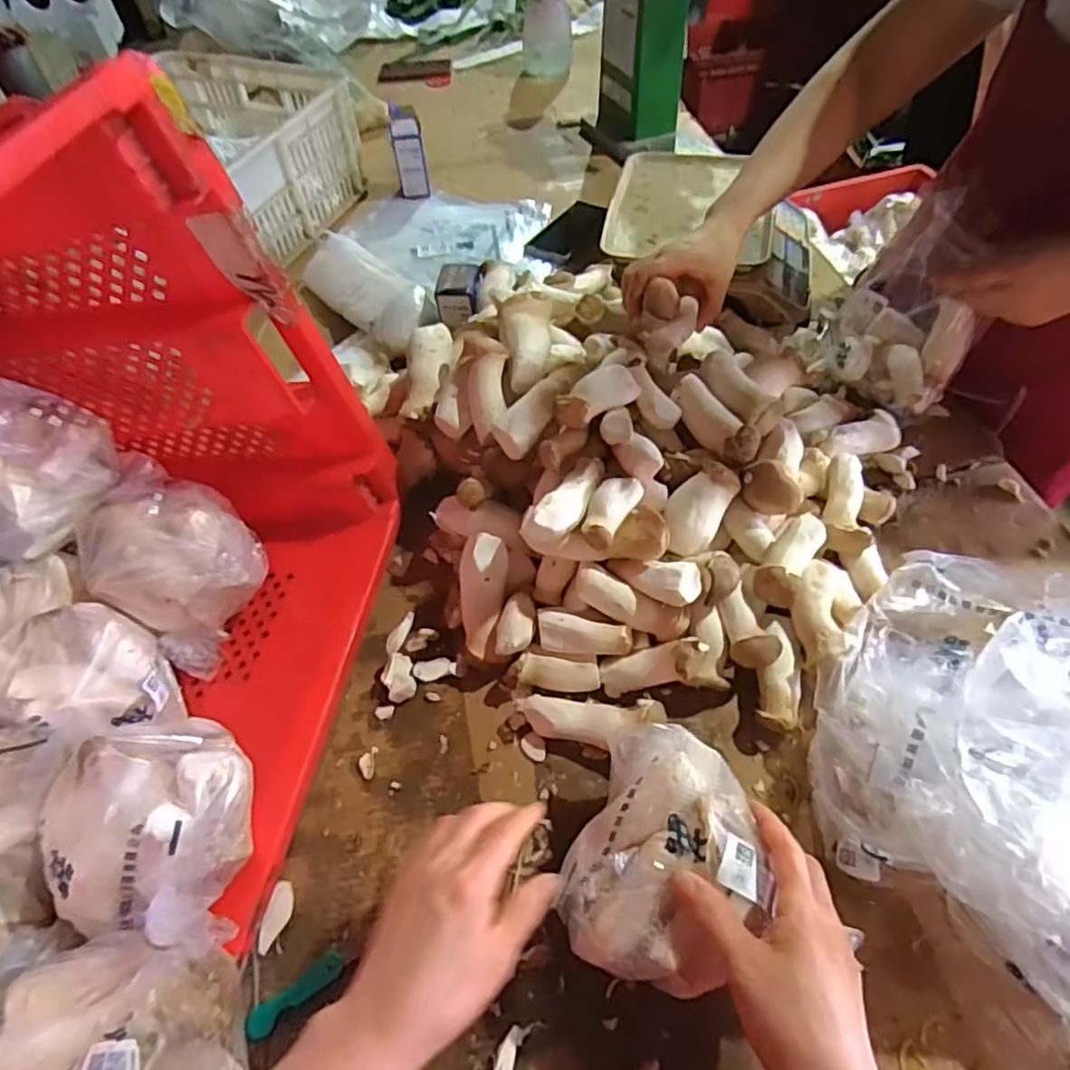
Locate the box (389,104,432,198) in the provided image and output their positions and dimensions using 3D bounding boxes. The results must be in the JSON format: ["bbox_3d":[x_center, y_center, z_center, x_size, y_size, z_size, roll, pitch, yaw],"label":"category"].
[{"bbox_3d":[-0.208,-0.630,1.095,0.053,0.114,0.054,-10,53,-4],"label":"box"}]

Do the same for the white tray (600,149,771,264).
[{"bbox_3d":[0.220,-0.471,0.926,0.214,0.018,0.304,9,54,10],"label":"white tray"}]

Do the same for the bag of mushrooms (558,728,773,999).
[{"bbox_3d":[0.086,0.203,0.431,0.112,0.077,0.153,18,57,17],"label":"bag of mushrooms"}]

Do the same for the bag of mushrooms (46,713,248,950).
[{"bbox_3d":[-0.264,0.201,0.458,0.121,0.096,0.147,-9,53,-3],"label":"bag of mushrooms"}]

